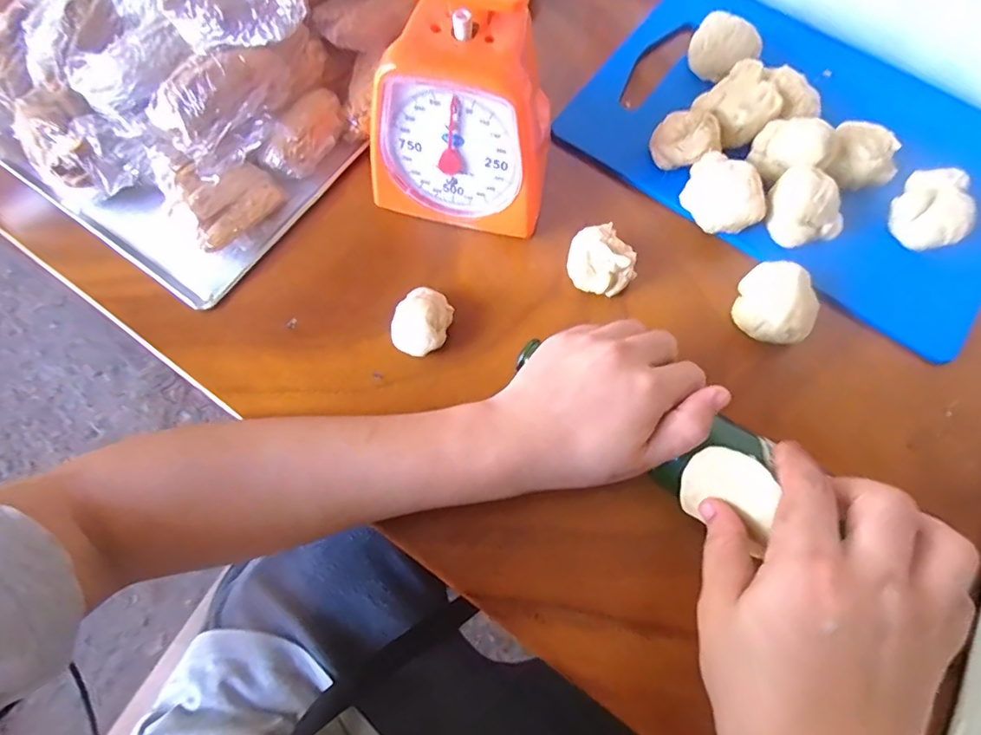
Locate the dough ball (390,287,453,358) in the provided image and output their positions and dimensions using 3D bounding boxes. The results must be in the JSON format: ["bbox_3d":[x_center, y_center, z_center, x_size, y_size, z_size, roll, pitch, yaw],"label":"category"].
[{"bbox_3d":[-0.047,-0.031,0.356,0.037,0.021,0.046,15,72,5],"label":"dough ball"}]

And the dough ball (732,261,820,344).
[{"bbox_3d":[0.194,-0.041,0.359,0.051,0.040,0.045,38,76,11],"label":"dough ball"}]

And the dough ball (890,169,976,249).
[{"bbox_3d":[0.316,-0.113,0.377,0.045,0.033,0.050,30,74,9],"label":"dough ball"}]

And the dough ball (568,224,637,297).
[{"bbox_3d":[0.078,-0.074,0.367,0.045,0.031,0.038,6,72,2],"label":"dough ball"}]

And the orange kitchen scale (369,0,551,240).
[{"bbox_3d":[-0.018,-0.176,0.336,0.111,0.150,0.094,13,72,4],"label":"orange kitchen scale"}]

